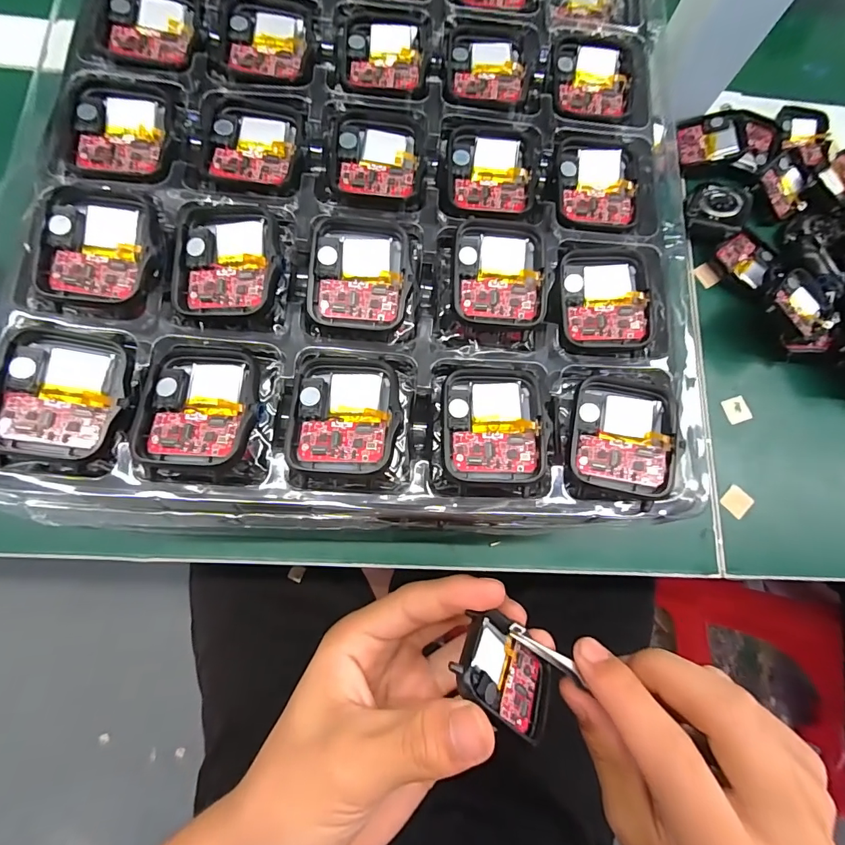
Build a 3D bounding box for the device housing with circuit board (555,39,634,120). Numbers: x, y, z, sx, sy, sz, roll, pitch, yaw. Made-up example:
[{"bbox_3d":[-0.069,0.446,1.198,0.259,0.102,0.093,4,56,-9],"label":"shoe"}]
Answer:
[{"bbox_3d":[0.079,-0.159,0.200,0.038,0.004,0.041,0,77,-4],"label":"device housing with circuit board"}]

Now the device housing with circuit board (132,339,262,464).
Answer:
[{"bbox_3d":[-0.077,-0.007,0.152,0.039,0.014,0.044,1,77,-4],"label":"device housing with circuit board"}]

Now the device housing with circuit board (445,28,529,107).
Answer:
[{"bbox_3d":[0.030,-0.163,0.197,0.036,0.005,0.043,4,77,-4],"label":"device housing with circuit board"}]

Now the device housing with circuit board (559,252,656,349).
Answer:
[{"bbox_3d":[0.075,-0.051,0.177,0.035,0.008,0.041,-1,77,-5],"label":"device housing with circuit board"}]

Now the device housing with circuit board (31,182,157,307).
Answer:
[{"bbox_3d":[-0.117,-0.066,0.161,0.039,0.014,0.046,7,77,-3],"label":"device housing with circuit board"}]

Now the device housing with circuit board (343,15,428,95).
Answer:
[{"bbox_3d":[-0.017,-0.166,0.194,0.036,0.005,0.044,1,77,-4],"label":"device housing with circuit board"}]

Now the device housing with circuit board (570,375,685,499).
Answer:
[{"bbox_3d":[0.074,0.004,0.159,0.035,0.013,0.043,15,76,-1],"label":"device housing with circuit board"}]

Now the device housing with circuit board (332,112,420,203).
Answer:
[{"bbox_3d":[-0.019,-0.111,0.181,0.035,0.005,0.041,3,77,-4],"label":"device housing with circuit board"}]

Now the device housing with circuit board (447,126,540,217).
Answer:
[{"bbox_3d":[0.030,-0.109,0.186,0.038,0.007,0.044,4,77,-4],"label":"device housing with circuit board"}]

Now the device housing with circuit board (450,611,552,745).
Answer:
[{"bbox_3d":[0.034,0.099,0.172,0.047,0.007,0.035,45,39,-12],"label":"device housing with circuit board"}]

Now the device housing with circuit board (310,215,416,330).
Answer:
[{"bbox_3d":[-0.024,-0.058,0.166,0.037,0.007,0.043,4,77,-4],"label":"device housing with circuit board"}]

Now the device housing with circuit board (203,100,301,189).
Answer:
[{"bbox_3d":[-0.069,-0.114,0.178,0.035,0.006,0.041,2,77,-4],"label":"device housing with circuit board"}]

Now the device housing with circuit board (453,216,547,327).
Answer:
[{"bbox_3d":[0.030,-0.059,0.170,0.036,0.007,0.040,4,77,-4],"label":"device housing with circuit board"}]

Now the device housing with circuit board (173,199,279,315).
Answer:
[{"bbox_3d":[-0.073,-0.063,0.161,0.038,0.011,0.044,1,77,-4],"label":"device housing with circuit board"}]

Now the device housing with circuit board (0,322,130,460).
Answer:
[{"bbox_3d":[-0.121,-0.010,0.146,0.038,0.008,0.043,8,77,-3],"label":"device housing with circuit board"}]

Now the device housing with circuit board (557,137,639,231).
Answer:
[{"bbox_3d":[0.076,-0.105,0.190,0.036,0.004,0.044,5,77,-3],"label":"device housing with circuit board"}]

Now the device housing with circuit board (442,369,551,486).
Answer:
[{"bbox_3d":[0.026,0.001,0.159,0.037,0.009,0.042,2,77,-4],"label":"device housing with circuit board"}]

